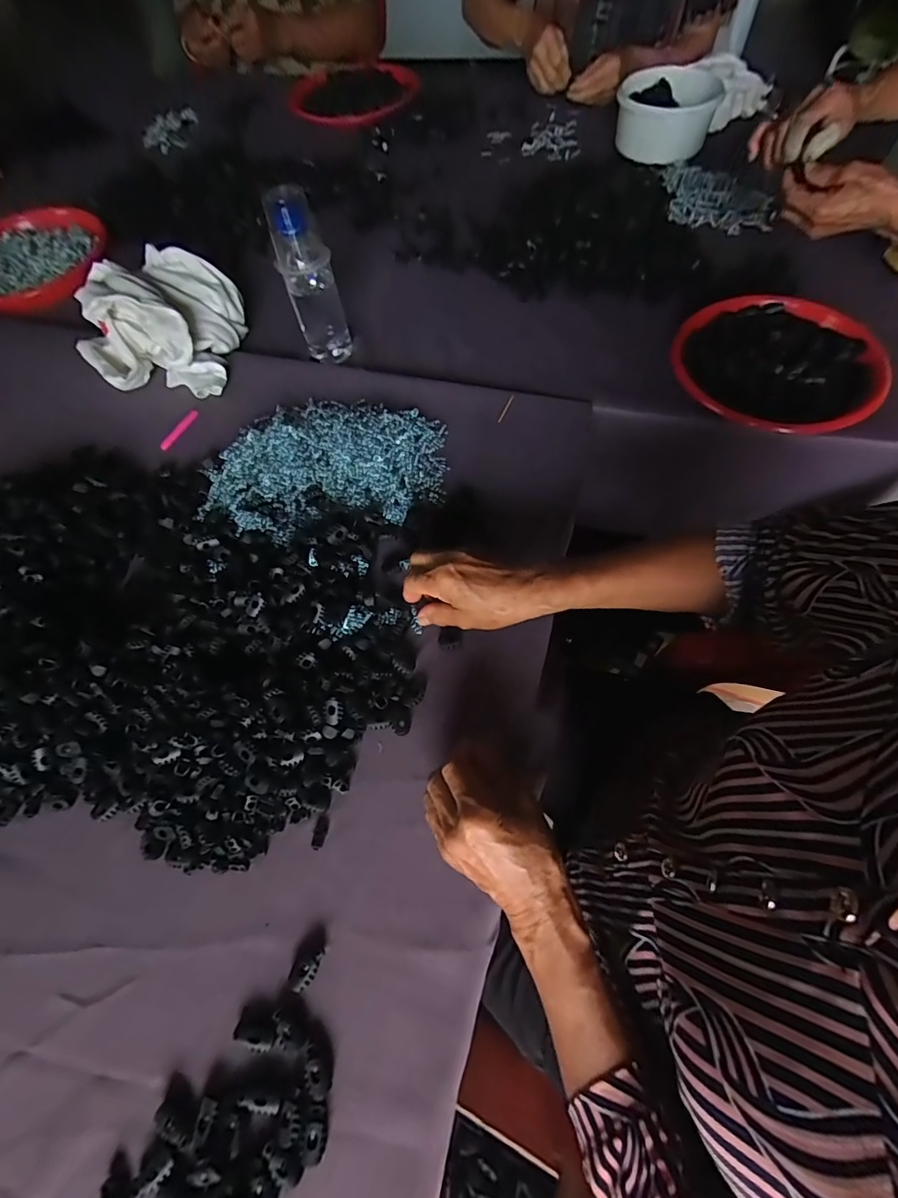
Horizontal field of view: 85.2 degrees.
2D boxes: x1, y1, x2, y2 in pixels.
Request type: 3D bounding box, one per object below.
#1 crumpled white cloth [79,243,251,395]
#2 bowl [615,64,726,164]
[{"bbox_3d":[-0.379,-0.355,0.619,0.191,0.090,0.184,0,64,6],"label":"crumpled white cloth"},{"bbox_3d":[0.358,-0.799,0.816,0.154,0.072,0.157,-1,64,3],"label":"bowl"}]

